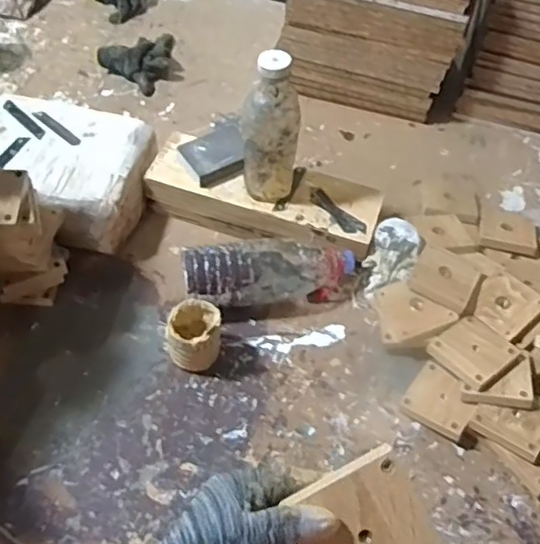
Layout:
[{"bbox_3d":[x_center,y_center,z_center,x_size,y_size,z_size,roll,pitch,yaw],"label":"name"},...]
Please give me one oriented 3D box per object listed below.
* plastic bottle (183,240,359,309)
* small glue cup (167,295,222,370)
[{"bbox_3d":[-0.001,-0.001,0.822,0.232,0.072,0.077,-3,54,-22],"label":"plastic bottle"},{"bbox_3d":[-0.094,0.082,0.761,0.064,0.073,0.068,3,53,-4],"label":"small glue cup"}]

